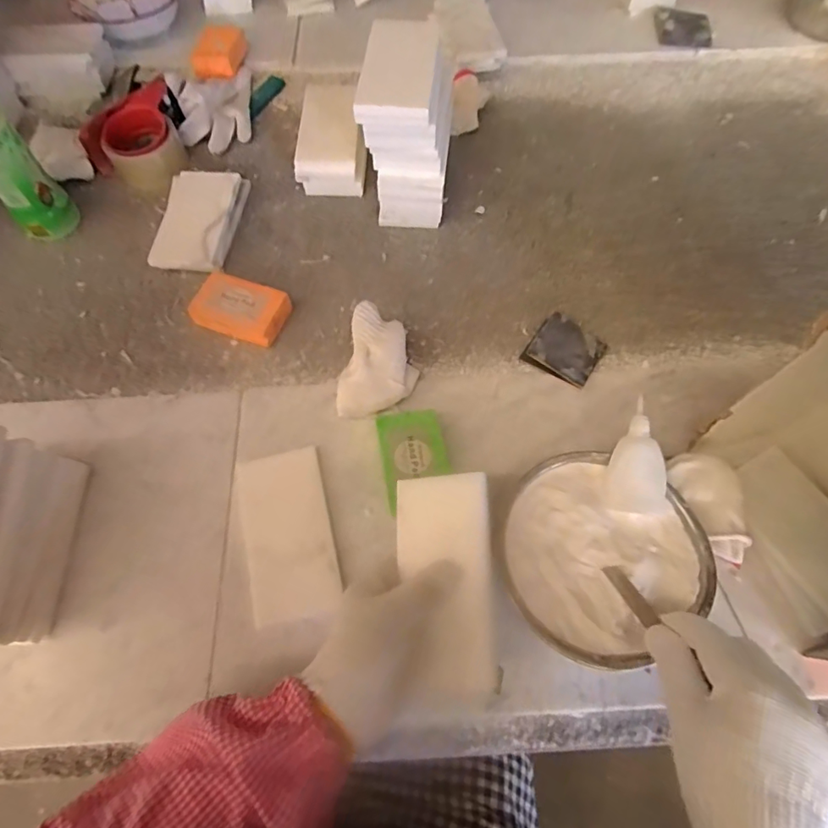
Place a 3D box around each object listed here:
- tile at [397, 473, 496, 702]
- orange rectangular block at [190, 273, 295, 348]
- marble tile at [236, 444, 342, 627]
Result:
[{"bbox_3d":[0.022,0.123,0.375,0.074,0.012,0.154,-6,64,16],"label":"tile"},{"bbox_3d":[-0.191,-0.117,0.551,0.094,0.034,0.063,21,68,12],"label":"orange rectangular block"},{"bbox_3d":[-0.110,0.104,0.446,0.074,0.018,0.147,-15,67,-7],"label":"marble tile"}]

